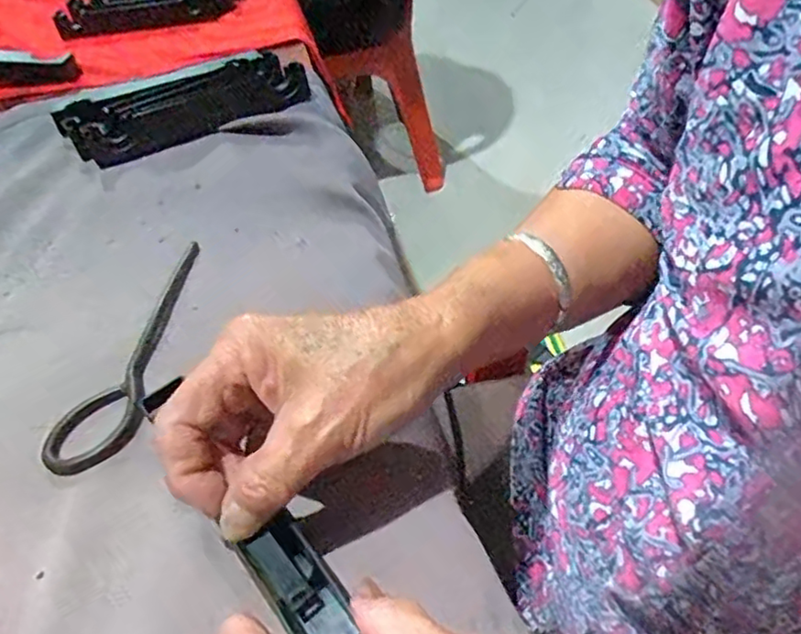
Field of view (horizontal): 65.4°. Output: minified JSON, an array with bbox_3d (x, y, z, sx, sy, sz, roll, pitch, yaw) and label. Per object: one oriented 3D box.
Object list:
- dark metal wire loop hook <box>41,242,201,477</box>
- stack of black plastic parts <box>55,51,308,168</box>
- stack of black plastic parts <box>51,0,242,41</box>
[{"bbox_3d":[-0.142,0.016,0.362,0.041,0.009,0.172,5,45,12],"label":"dark metal wire loop hook"},{"bbox_3d":[-0.190,-0.189,0.558,0.208,0.027,0.089,-22,46,-16],"label":"stack of black plastic parts"},{"bbox_3d":[-0.312,-0.396,0.780,0.216,0.030,0.130,-9,44,0],"label":"stack of black plastic parts"}]

